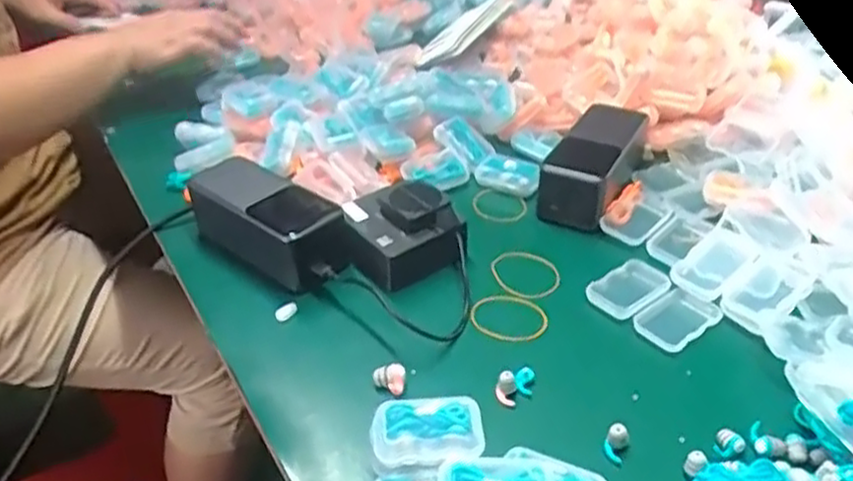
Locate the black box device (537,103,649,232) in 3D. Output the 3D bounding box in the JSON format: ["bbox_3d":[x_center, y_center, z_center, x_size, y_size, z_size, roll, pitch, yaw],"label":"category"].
[{"bbox_3d":[0.138,-0.063,0.583,0.055,0.044,0.130,20,41,26],"label":"black box device"}]

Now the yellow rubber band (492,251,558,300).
[{"bbox_3d":[0.071,0.024,0.505,0.048,0.004,0.052,-7,40,-18],"label":"yellow rubber band"}]

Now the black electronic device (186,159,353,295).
[{"bbox_3d":[-0.114,-0.011,0.515,0.143,0.046,0.060,28,45,34],"label":"black electronic device"}]

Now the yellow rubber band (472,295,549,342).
[{"bbox_3d":[0.054,0.051,0.468,0.050,0.004,0.043,0,39,-2],"label":"yellow rubber band"}]

